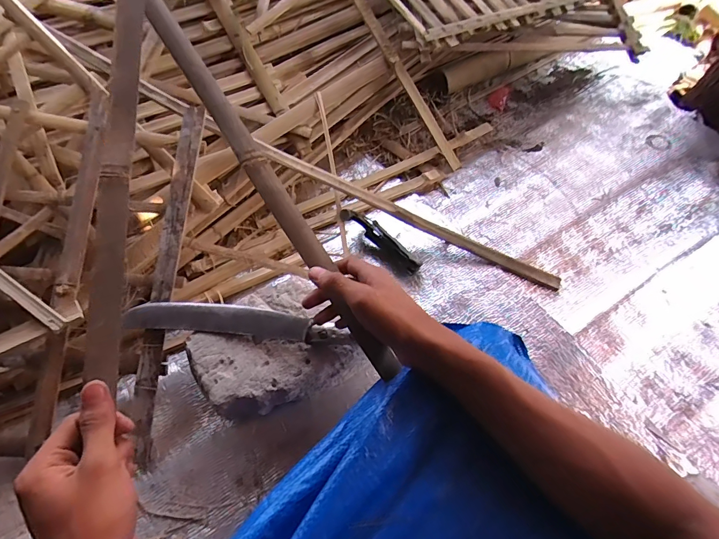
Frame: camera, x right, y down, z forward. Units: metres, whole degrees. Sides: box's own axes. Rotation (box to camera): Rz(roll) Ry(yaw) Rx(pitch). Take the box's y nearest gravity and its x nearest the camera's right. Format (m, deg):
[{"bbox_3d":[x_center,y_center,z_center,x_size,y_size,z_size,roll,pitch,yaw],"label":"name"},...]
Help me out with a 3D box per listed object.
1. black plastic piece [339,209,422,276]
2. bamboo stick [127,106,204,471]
[{"bbox_3d":[0.036,-0.052,0.677,0.158,0.020,0.033,41,67,11],"label":"black plastic piece"},{"bbox_3d":[-0.274,0.002,0.573,0.035,0.016,0.505,3,79,7],"label":"bamboo stick"}]

